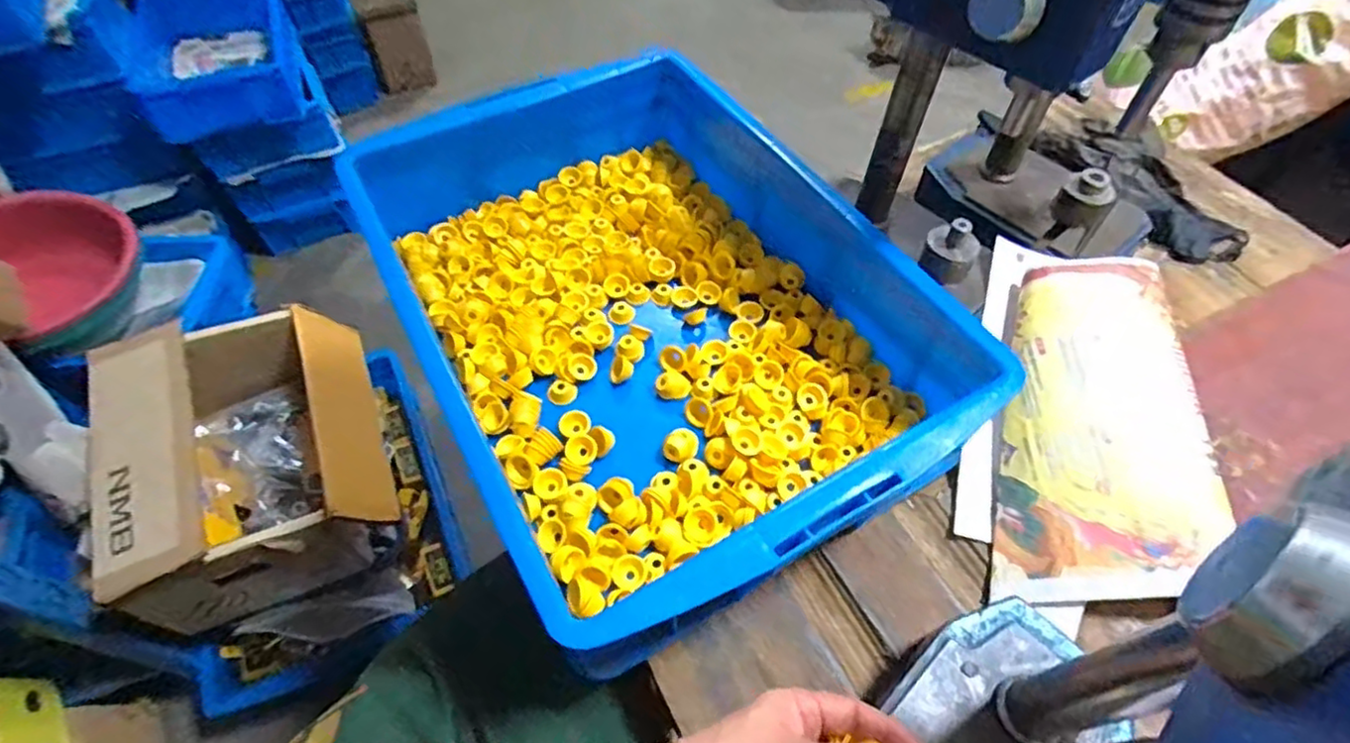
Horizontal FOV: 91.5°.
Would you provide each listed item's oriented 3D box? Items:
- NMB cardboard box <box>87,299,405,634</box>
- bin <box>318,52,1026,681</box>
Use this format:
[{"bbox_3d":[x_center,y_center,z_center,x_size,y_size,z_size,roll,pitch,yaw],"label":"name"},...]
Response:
[{"bbox_3d":[-0.538,0.108,0.843,0.289,0.239,0.313,-23,59,-14],"label":"NMB cardboard box"},{"bbox_3d":[-0.024,-0.066,0.560,0.338,0.110,0.486,-23,59,-14],"label":"bin"}]

